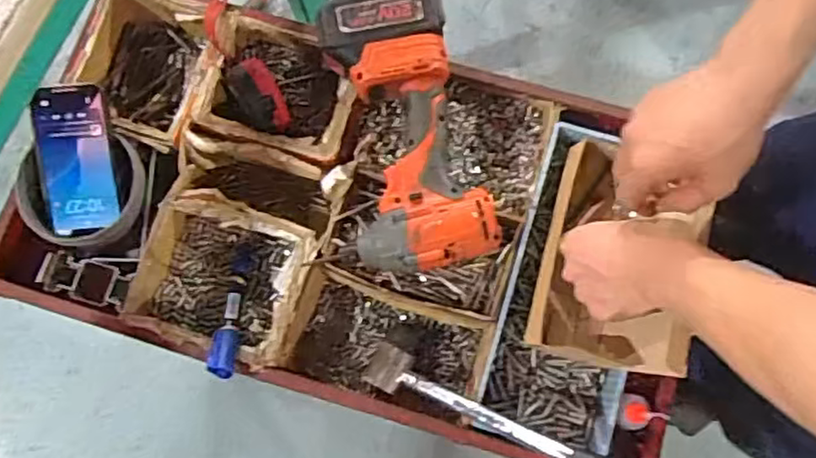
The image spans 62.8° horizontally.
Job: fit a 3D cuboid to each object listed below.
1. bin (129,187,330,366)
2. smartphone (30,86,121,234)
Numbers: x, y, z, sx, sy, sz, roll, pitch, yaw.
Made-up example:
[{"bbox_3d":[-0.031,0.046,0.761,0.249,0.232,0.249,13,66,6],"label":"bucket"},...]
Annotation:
[{"bbox_3d":[-0.173,0.050,0.644,0.161,0.060,0.148,19,81,5],"label":"bin"},{"bbox_3d":[-0.316,-0.067,0.634,0.070,0.010,0.135,-7,98,2],"label":"smartphone"}]

